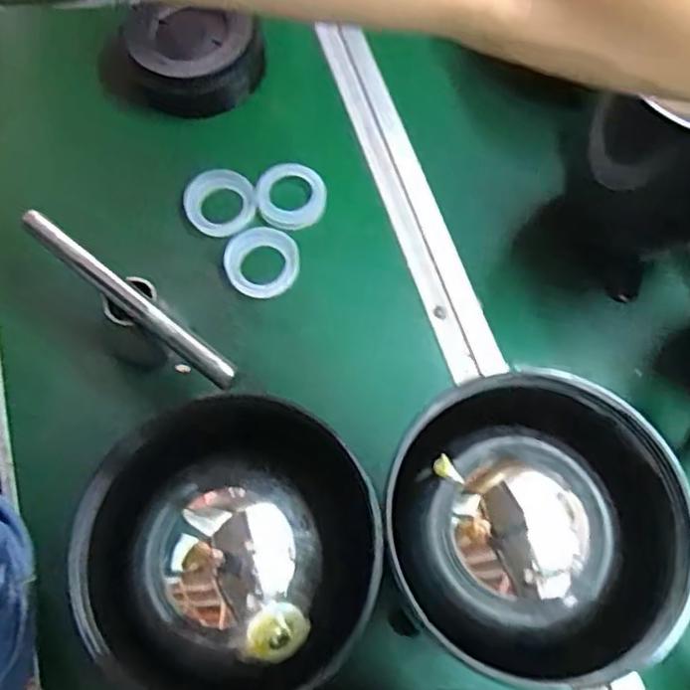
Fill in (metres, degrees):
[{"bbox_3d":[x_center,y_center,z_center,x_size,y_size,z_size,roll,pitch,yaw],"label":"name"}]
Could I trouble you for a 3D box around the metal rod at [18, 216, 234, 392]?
[{"bbox_3d":[-0.152,-0.034,0.449,0.197,0.009,0.017,36,72,14],"label":"metal rod"}]

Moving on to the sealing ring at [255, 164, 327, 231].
[{"bbox_3d":[-0.045,-0.123,0.537,0.057,0.010,0.054,0,68,0],"label":"sealing ring"}]

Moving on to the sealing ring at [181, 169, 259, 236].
[{"bbox_3d":[-0.104,-0.118,0.534,0.057,0.011,0.053,0,68,0],"label":"sealing ring"}]

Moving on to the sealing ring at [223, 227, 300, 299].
[{"bbox_3d":[-0.067,-0.067,0.524,0.058,0.012,0.056,0,68,0],"label":"sealing ring"}]

